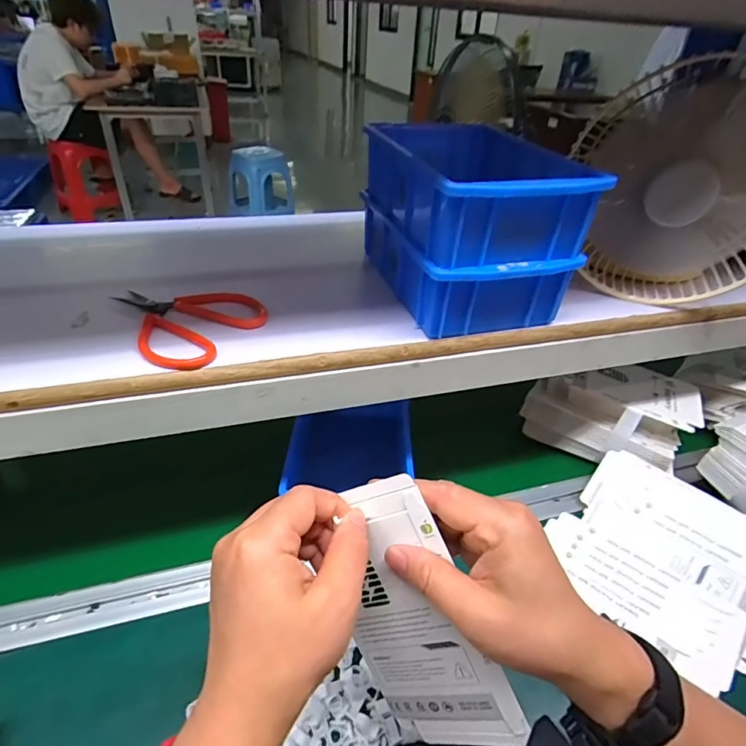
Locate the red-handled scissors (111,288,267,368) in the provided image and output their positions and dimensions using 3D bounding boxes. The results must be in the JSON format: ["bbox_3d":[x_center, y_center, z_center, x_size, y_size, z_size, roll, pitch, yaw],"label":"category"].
[{"bbox_3d":[-0.139,-0.043,0.375,0.095,0.010,0.108,-21,44,-29],"label":"red-handled scissors"}]

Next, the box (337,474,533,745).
[{"bbox_3d":[0.020,0.148,0.282,0.087,0.169,0.004,-24,2,28],"label":"box"}]

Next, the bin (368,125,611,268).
[{"bbox_3d":[0.083,-0.156,0.398,0.131,0.060,0.195,-8,39,-16],"label":"bin"}]

